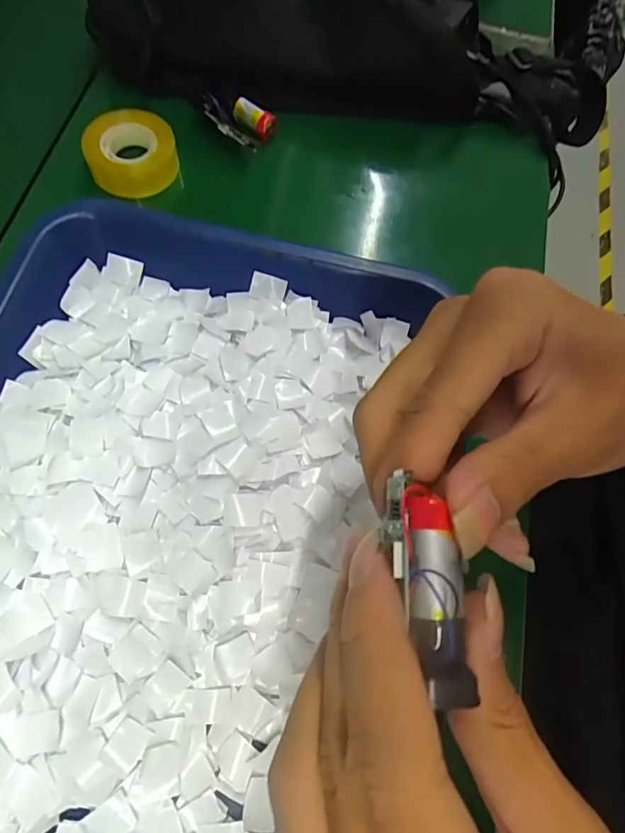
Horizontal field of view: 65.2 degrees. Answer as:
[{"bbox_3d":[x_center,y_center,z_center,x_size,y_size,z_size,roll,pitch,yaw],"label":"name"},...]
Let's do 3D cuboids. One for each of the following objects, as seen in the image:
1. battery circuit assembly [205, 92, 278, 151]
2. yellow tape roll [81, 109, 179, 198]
[{"bbox_3d":[-0.053,-0.205,0.339,0.045,0.020,0.031,36,69,5],"label":"battery circuit assembly"},{"bbox_3d":[-0.117,-0.173,0.317,0.055,0.023,0.051,3,70,-8],"label":"yellow tape roll"}]

